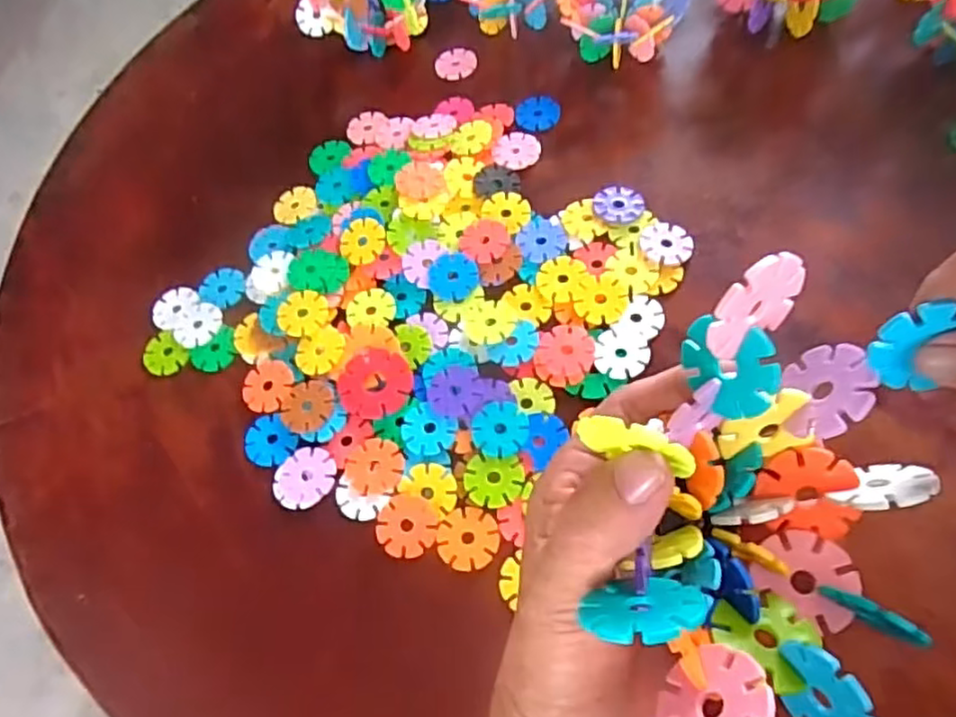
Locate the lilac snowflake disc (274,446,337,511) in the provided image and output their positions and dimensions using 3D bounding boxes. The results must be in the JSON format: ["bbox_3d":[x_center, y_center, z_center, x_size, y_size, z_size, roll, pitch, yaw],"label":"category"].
[{"bbox_3d":[-0.095,0.066,0.377,0.033,0.005,0.034,-5,61,9],"label":"lilac snowflake disc"}]

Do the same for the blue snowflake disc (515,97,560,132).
[{"bbox_3d":[0.043,-0.179,0.495,0.031,0.004,0.035,7,64,15],"label":"blue snowflake disc"}]

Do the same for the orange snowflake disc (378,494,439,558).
[{"bbox_3d":[-0.037,0.087,0.354,0.032,0.004,0.032,-5,61,9],"label":"orange snowflake disc"}]

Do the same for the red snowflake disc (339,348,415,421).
[{"bbox_3d":[-0.060,0.013,0.395,0.042,0.004,0.044,-5,61,9],"label":"red snowflake disc"}]

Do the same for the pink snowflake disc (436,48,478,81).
[{"bbox_3d":[-0.016,-0.230,0.532,0.032,0.004,0.033,-5,61,9],"label":"pink snowflake disc"}]

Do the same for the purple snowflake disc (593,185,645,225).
[{"bbox_3d":[0.091,-0.100,0.438,0.031,0.005,0.033,1,62,12],"label":"purple snowflake disc"}]

